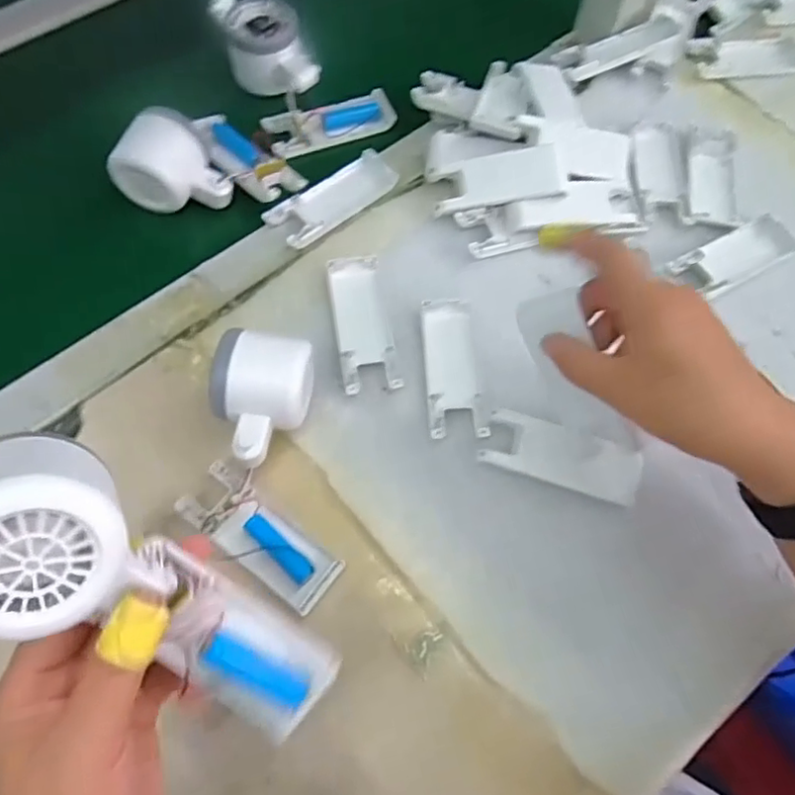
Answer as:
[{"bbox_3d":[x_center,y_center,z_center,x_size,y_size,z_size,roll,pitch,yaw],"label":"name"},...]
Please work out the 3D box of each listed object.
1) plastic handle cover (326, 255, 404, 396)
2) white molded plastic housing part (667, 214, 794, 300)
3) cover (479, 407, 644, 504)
[{"bbox_3d":[-0.025,-0.054,0.445,0.039,0.011,0.102,-9,68,-4],"label":"plastic handle cover"},{"bbox_3d":[0.255,-0.107,0.472,0.098,0.012,0.038,-26,70,-11],"label":"white molded plastic housing part"},{"bbox_3d":[0.108,0.038,0.406,0.100,0.022,0.036,18,68,7],"label":"cover"}]

